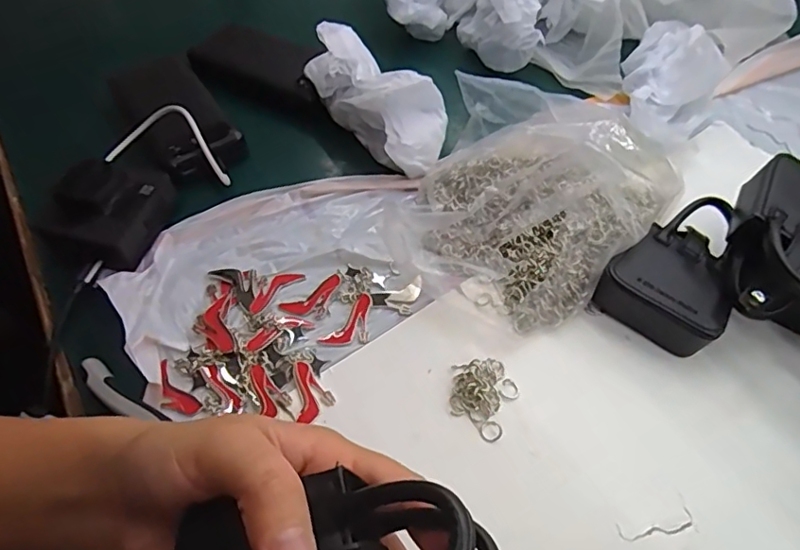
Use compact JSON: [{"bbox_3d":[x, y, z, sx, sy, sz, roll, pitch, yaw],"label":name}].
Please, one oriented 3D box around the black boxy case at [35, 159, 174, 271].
[{"bbox_3d":[-0.217,-0.051,0.406,0.068,0.043,0.079,12,56,11],"label":"black boxy case"}]

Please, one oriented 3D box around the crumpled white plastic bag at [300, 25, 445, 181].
[{"bbox_3d":[-0.018,-0.150,0.454,0.067,0.077,0.148,-38,76,-22],"label":"crumpled white plastic bag"}]

